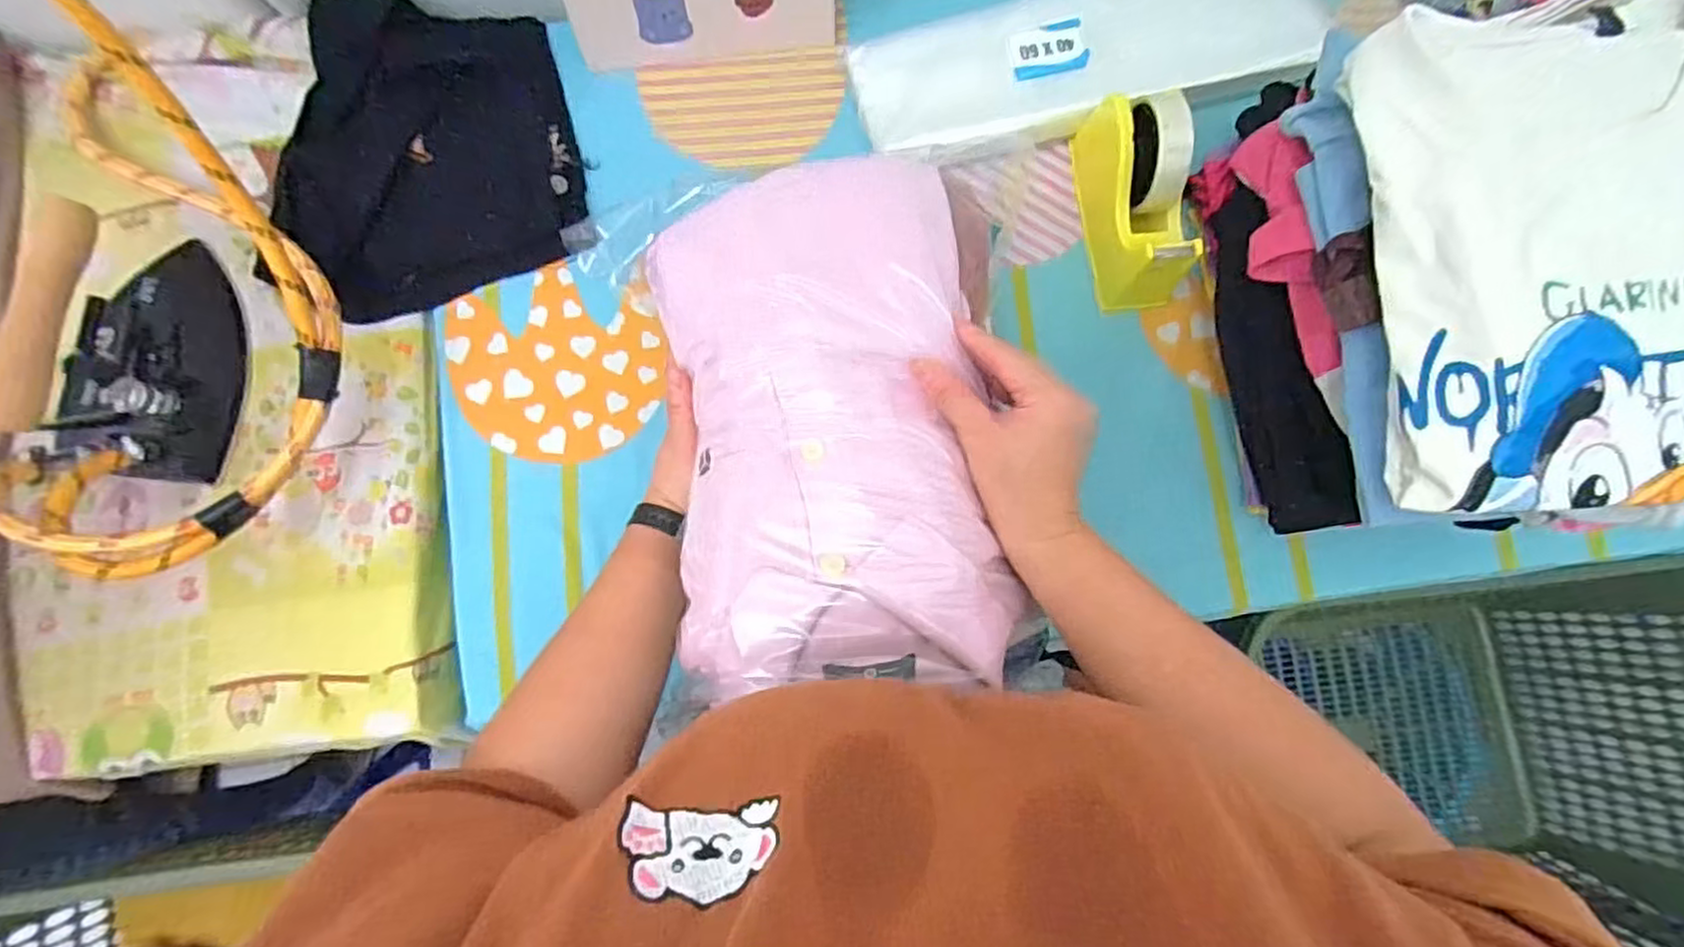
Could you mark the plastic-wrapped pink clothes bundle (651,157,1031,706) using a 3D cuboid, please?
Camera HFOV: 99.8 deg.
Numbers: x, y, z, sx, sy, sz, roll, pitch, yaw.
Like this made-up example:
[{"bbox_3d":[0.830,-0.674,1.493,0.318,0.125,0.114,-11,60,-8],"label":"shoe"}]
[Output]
[{"bbox_3d":[-0.007,-0.040,0.415,0.198,0.074,0.308,-3,82,-2],"label":"plastic-wrapped pink clothes bundle"}]

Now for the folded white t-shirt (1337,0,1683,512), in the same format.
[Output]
[{"bbox_3d":[0.428,-0.134,0.414,0.208,0.065,0.301,-5,82,-2],"label":"folded white t-shirt"}]

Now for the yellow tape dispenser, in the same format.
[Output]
[{"bbox_3d":[0.240,-0.224,0.562,0.063,0.087,0.159,-7,82,-3],"label":"yellow tape dispenser"}]

